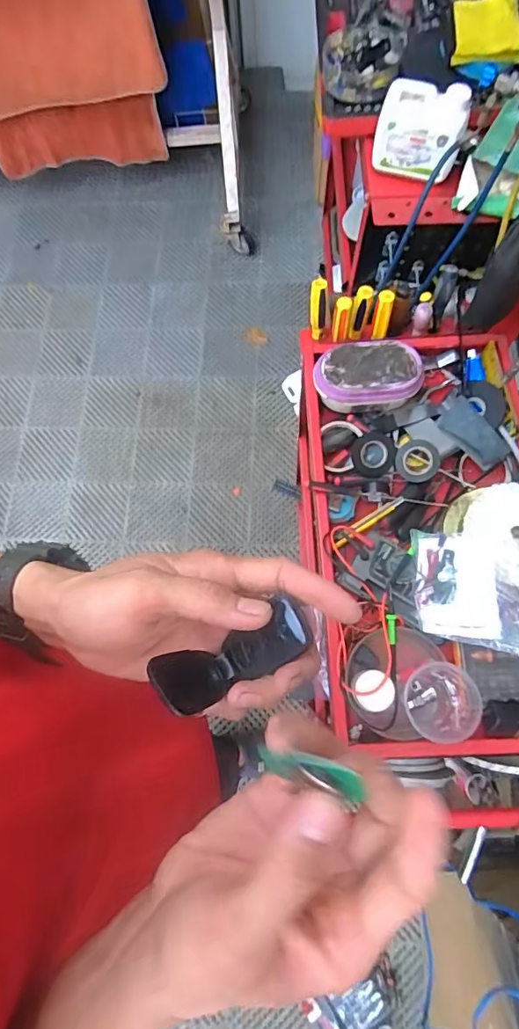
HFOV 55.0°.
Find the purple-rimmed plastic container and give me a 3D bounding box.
[{"bbox_3d":[0.180,-0.238,0.847,0.172,0.054,0.120,0,72,4],"label":"purple-rimmed plastic container"}]

